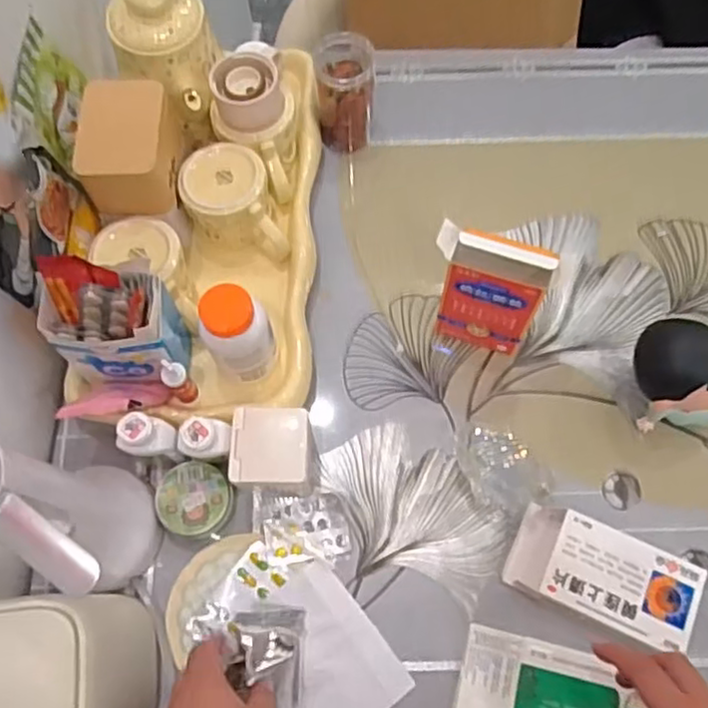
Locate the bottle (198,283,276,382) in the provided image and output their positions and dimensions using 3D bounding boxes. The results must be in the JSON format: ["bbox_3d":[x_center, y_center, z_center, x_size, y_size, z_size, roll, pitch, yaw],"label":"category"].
[{"bbox_3d":[-0.106,-0.016,0.633,0.060,0.106,0.052,-25,70,-9],"label":"bottle"}]

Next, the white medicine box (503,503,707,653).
[{"bbox_3d":[0.226,0.201,0.626,0.159,0.035,0.087,22,70,9],"label":"white medicine box"}]

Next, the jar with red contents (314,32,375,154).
[{"bbox_3d":[-0.010,-0.293,0.784,0.062,0.119,0.063,0,67,-1],"label":"jar with red contents"}]

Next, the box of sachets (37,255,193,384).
[{"bbox_3d":[-0.216,-0.026,0.624,0.108,0.131,0.075,-1,68,1],"label":"box of sachets"}]

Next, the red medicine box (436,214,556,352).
[{"bbox_3d":[0.122,-0.054,0.648,0.102,0.174,0.029,21,70,9],"label":"red medicine box"}]

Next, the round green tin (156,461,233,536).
[{"bbox_3d":[-0.151,0.138,0.652,0.067,0.029,0.064,0,68,1],"label":"round green tin"}]

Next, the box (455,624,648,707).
[{"bbox_3d":[0.165,0.280,0.562,0.152,0.019,0.080,13,67,5],"label":"box"}]

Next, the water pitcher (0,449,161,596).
[{"bbox_3d":[-0.210,0.130,0.548,0.132,0.234,0.095,25,71,10],"label":"water pitcher"}]

